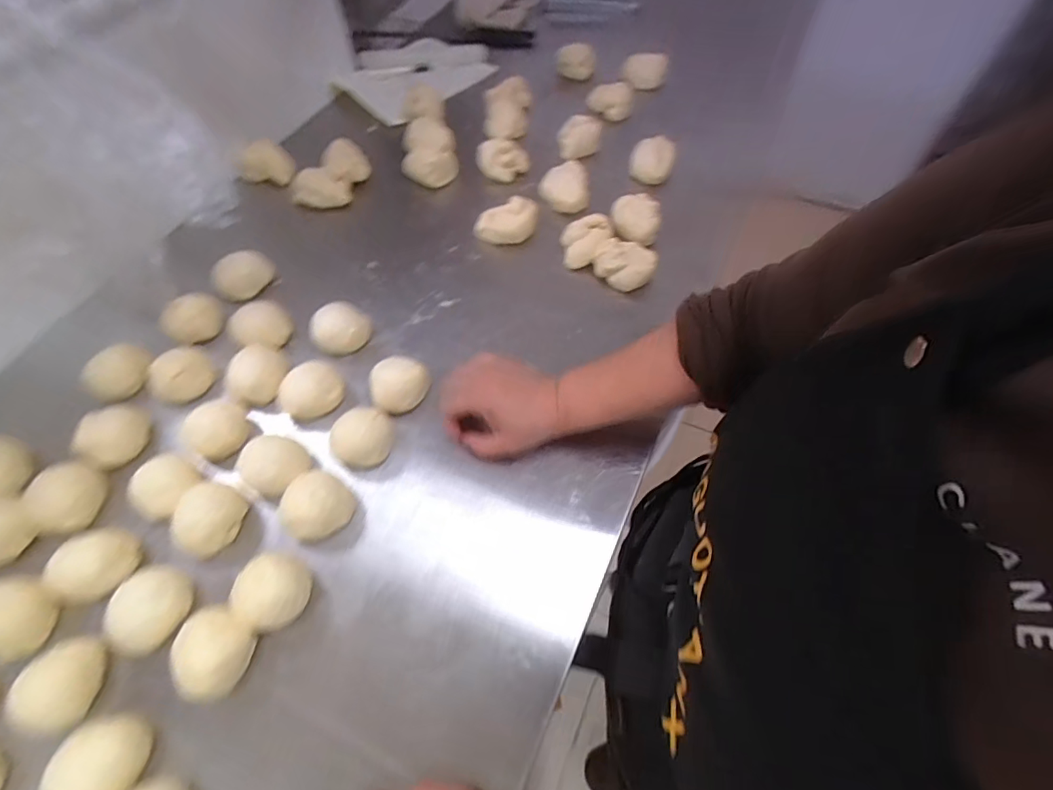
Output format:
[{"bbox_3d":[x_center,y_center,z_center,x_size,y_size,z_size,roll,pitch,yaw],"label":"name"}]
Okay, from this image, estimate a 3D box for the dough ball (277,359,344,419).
[{"bbox_3d":[-0.225,-0.005,0.540,0.064,0.041,0.051,-33,62,-17],"label":"dough ball"}]

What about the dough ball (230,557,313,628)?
[{"bbox_3d":[-0.210,0.164,0.429,0.061,0.041,0.056,-39,65,-20],"label":"dough ball"}]

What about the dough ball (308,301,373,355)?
[{"bbox_3d":[-0.206,-0.074,0.572,0.063,0.037,0.053,-29,61,-16],"label":"dough ball"}]

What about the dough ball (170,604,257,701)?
[{"bbox_3d":[-0.245,0.202,0.407,0.054,0.038,0.060,11,59,9],"label":"dough ball"}]

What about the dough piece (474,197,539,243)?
[{"bbox_3d":[-0.026,-0.227,0.666,0.079,0.028,0.049,1,58,3],"label":"dough piece"}]

